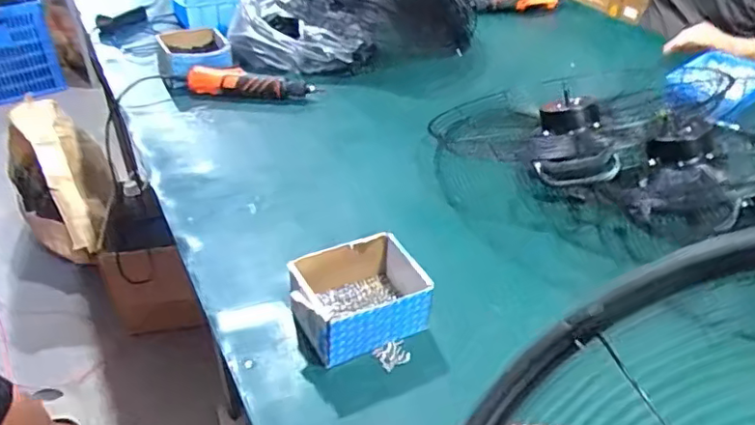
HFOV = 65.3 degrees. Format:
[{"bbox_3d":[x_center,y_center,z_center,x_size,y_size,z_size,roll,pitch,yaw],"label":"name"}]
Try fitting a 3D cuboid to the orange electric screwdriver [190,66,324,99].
[{"bbox_3d":[-0.242,-0.249,1.149,0.256,0.050,0.046,3,38,3],"label":"orange electric screwdriver"}]

